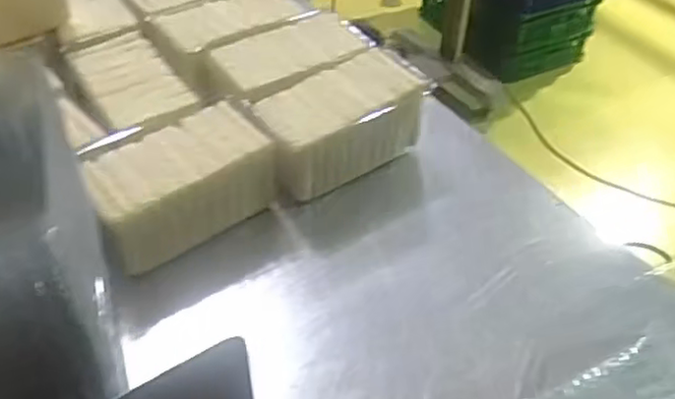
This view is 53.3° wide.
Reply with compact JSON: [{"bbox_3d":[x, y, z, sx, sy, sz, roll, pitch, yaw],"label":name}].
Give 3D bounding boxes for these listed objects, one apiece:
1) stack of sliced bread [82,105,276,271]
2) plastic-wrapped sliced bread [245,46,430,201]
[{"bbox_3d":[-0.171,-0.014,0.725,0.186,0.086,0.097,-27,51,-26],"label":"stack of sliced bread"},{"bbox_3d":[0.001,-0.091,0.799,0.212,0.090,0.102,-28,52,-28],"label":"plastic-wrapped sliced bread"}]

